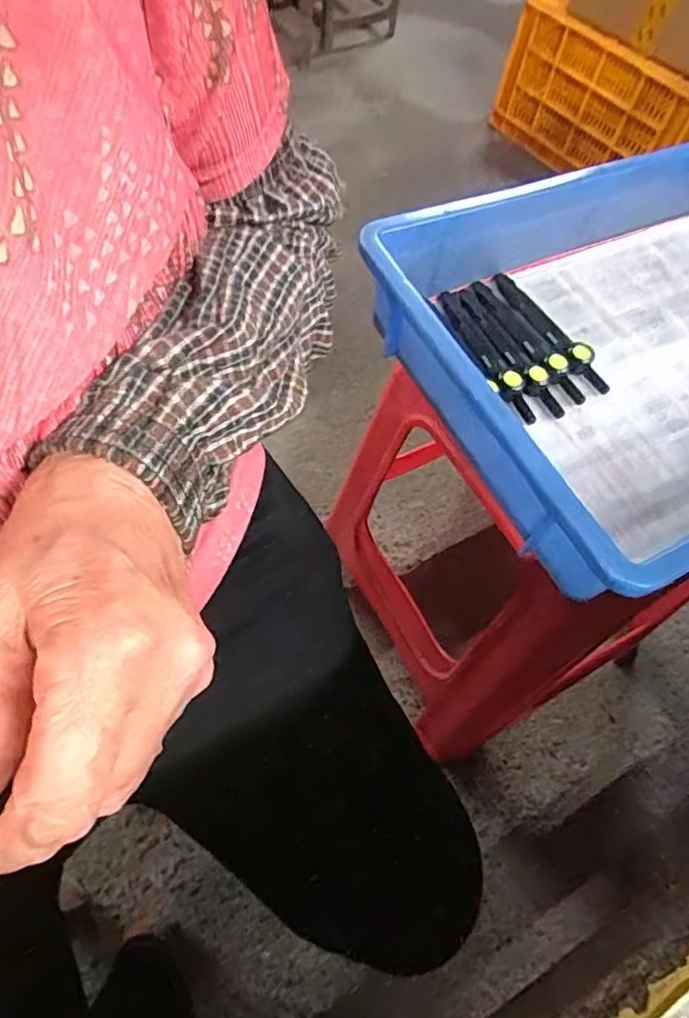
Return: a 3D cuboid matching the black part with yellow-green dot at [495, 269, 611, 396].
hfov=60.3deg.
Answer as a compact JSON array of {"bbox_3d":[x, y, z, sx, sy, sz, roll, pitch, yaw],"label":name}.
[{"bbox_3d":[0.156,-0.140,0.459,0.026,0.009,0.136,-26,67,-18],"label":"black part with yellow-green dot"}]

